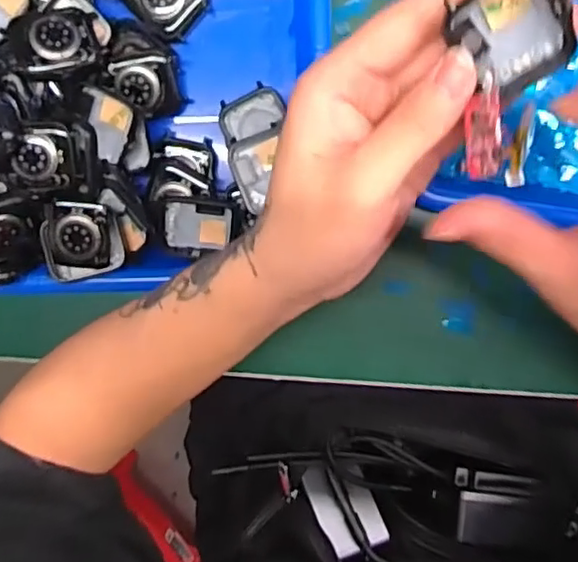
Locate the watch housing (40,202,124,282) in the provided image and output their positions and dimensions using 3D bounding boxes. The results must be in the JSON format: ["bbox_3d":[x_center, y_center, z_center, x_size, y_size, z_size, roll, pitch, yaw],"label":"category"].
[{"bbox_3d":[-0.115,-0.022,0.337,0.039,0.012,0.041,-4,98,6],"label":"watch housing"}]

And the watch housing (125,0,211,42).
[{"bbox_3d":[-0.066,-0.158,0.342,0.037,0.019,0.036,40,99,-1],"label":"watch housing"}]

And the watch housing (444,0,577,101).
[{"bbox_3d":[0.080,-0.089,0.215,0.042,0.010,0.033,35,118,-30],"label":"watch housing"}]

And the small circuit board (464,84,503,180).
[{"bbox_3d":[0.073,-0.055,0.228,0.014,0.005,0.033,0,111,5],"label":"small circuit board"}]

